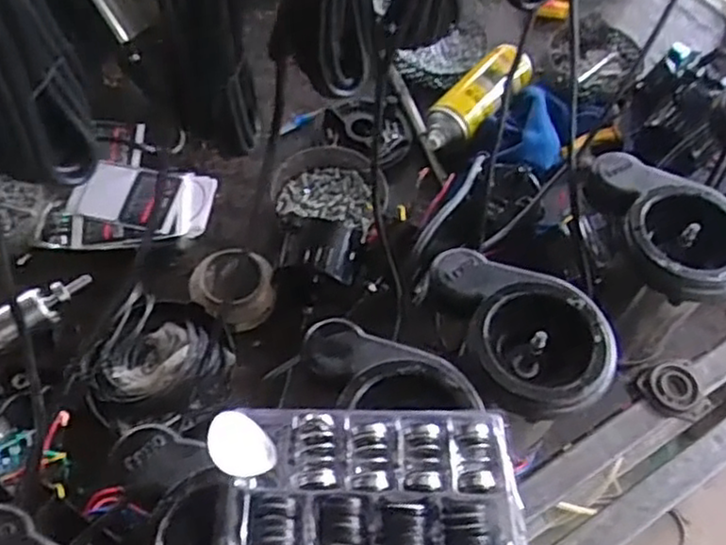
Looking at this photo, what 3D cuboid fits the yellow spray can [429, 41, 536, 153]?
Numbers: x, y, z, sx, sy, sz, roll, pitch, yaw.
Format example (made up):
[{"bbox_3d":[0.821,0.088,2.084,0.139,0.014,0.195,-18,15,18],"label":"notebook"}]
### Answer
[{"bbox_3d":[0.152,-0.227,0.910,0.071,0.057,0.203,36,63,16],"label":"yellow spray can"}]

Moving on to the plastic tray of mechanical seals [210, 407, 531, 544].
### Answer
[{"bbox_3d":[0.005,0.141,0.389,0.169,0.019,0.131,0,60,-4],"label":"plastic tray of mechanical seals"}]

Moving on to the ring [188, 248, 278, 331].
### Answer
[{"bbox_3d":[-0.138,0.019,0.752,0.085,0.041,0.078,2,60,-3],"label":"ring"}]

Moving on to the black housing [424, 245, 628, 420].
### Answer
[{"bbox_3d":[0.133,0.046,0.603,0.114,0.057,0.174,-25,65,-18],"label":"black housing"}]

